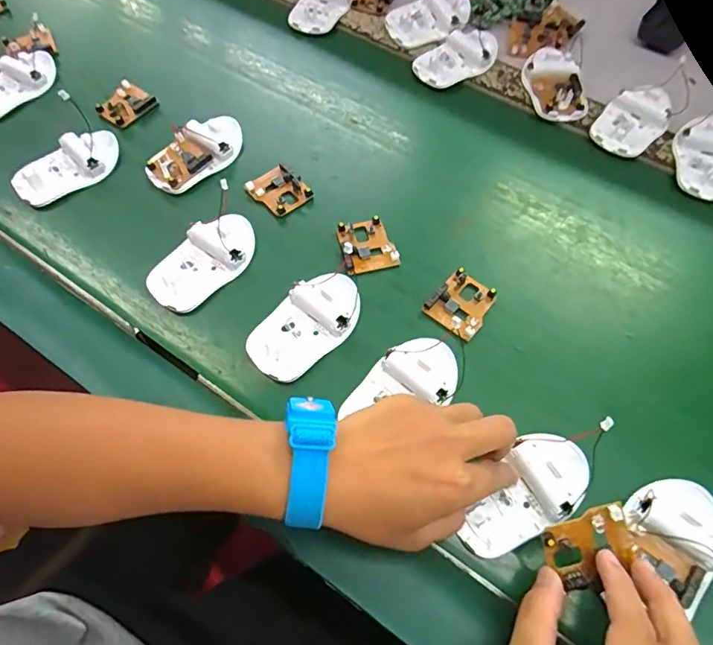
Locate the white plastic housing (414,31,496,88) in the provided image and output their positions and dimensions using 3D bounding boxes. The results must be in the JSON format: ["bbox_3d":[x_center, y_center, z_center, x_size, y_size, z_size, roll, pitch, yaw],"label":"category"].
[{"bbox_3d":[0.108,-0.283,0.532,0.102,0.023,0.056,-22,64,-11],"label":"white plastic housing"}]

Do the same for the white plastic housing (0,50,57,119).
[{"bbox_3d":[-0.362,-0.250,0.524,0.095,0.026,0.056,-39,68,-19],"label":"white plastic housing"}]

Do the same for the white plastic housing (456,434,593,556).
[{"bbox_3d":[0.112,0.113,0.327,0.097,0.015,0.048,-41,69,-13],"label":"white plastic housing"}]

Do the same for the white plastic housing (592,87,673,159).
[{"bbox_3d":[0.265,-0.193,0.485,0.055,0.028,0.079,36,68,18],"label":"white plastic housing"}]

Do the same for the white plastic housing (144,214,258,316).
[{"bbox_3d":[-0.127,-0.053,0.412,0.054,0.017,0.093,36,67,17],"label":"white plastic housing"}]

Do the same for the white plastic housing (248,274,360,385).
[{"bbox_3d":[-0.039,0.001,0.387,0.094,0.017,0.054,-41,69,-19],"label":"white plastic housing"}]

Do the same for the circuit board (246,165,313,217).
[{"bbox_3d":[-0.070,-0.120,0.455,0.043,0.009,0.049,-39,68,-18],"label":"circuit board"}]

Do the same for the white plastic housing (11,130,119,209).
[{"bbox_3d":[-0.267,-0.146,0.463,0.095,0.019,0.052,-33,67,-16],"label":"white plastic housing"}]

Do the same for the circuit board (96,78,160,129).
[{"bbox_3d":[-0.233,-0.221,0.509,0.040,0.012,0.048,31,66,16],"label":"circuit board"}]

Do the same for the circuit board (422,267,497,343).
[{"bbox_3d":[0.084,-0.015,0.399,0.044,0.009,0.049,37,68,18],"label":"circuit board"}]

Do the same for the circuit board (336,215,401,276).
[{"bbox_3d":[0.009,-0.066,0.426,0.045,0.010,0.049,-14,63,-7],"label":"circuit board"}]

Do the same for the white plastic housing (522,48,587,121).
[{"bbox_3d":[0.200,-0.240,0.510,0.054,0.024,0.084,1,62,1],"label":"white plastic housing"}]

